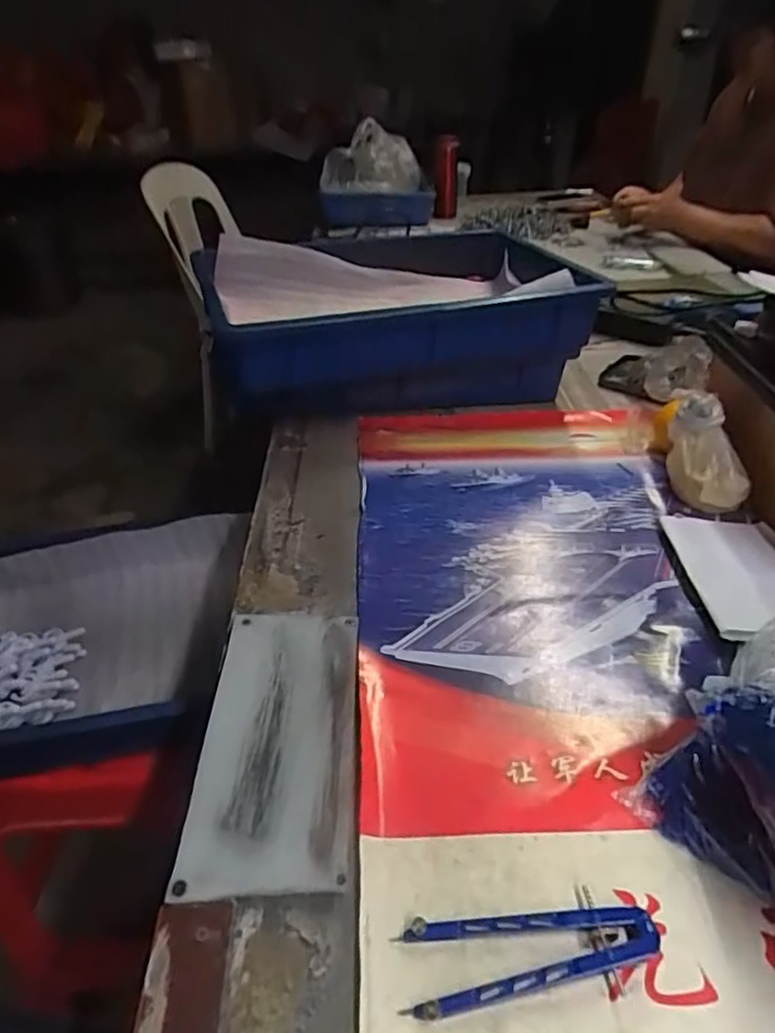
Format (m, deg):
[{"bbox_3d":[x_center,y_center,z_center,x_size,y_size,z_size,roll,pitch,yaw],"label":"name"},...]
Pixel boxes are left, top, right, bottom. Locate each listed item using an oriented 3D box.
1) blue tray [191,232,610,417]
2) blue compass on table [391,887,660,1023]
[{"bbox_3d":[0.002,-0.230,0.775,0.403,0.156,0.298,-8,37,-12],"label":"blue tray"},{"bbox_3d":[0.069,0.209,0.308,0.126,0.011,0.040,-5,36,-8],"label":"blue compass on table"}]

